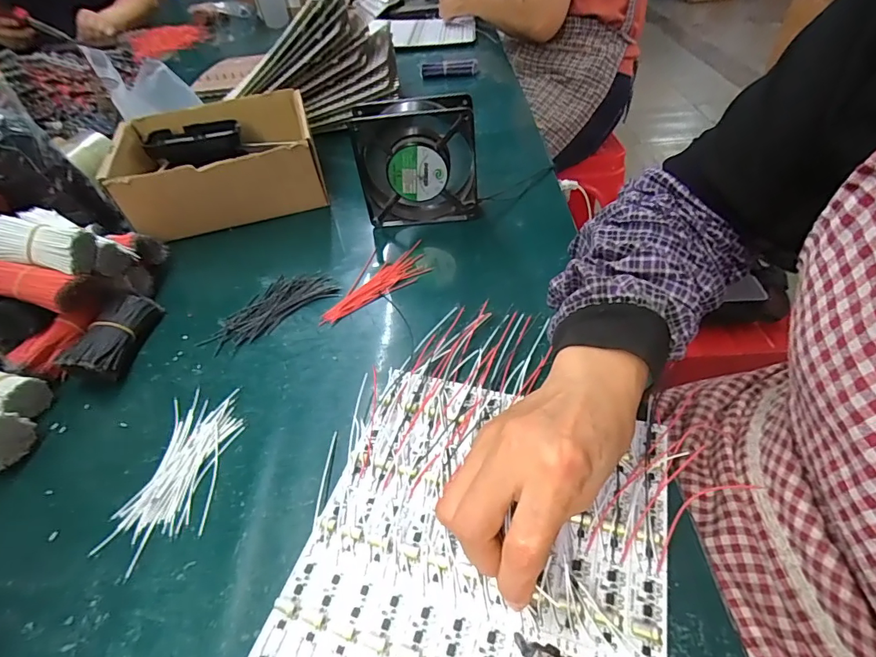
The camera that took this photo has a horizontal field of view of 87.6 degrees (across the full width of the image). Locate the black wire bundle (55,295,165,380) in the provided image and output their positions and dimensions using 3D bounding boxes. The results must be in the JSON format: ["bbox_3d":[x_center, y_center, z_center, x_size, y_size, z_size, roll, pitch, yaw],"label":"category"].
[{"bbox_3d":[-0.285,0.006,0.404,0.032,0.033,0.090,-4,44,4],"label":"black wire bundle"}]

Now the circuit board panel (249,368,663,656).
[{"bbox_3d":[0.019,0.126,0.254,0.193,0.012,0.227,9,46,16],"label":"circuit board panel"}]

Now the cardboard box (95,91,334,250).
[{"bbox_3d":[-0.267,-0.202,0.567,0.221,0.092,0.179,-16,44,-9],"label":"cardboard box"}]

